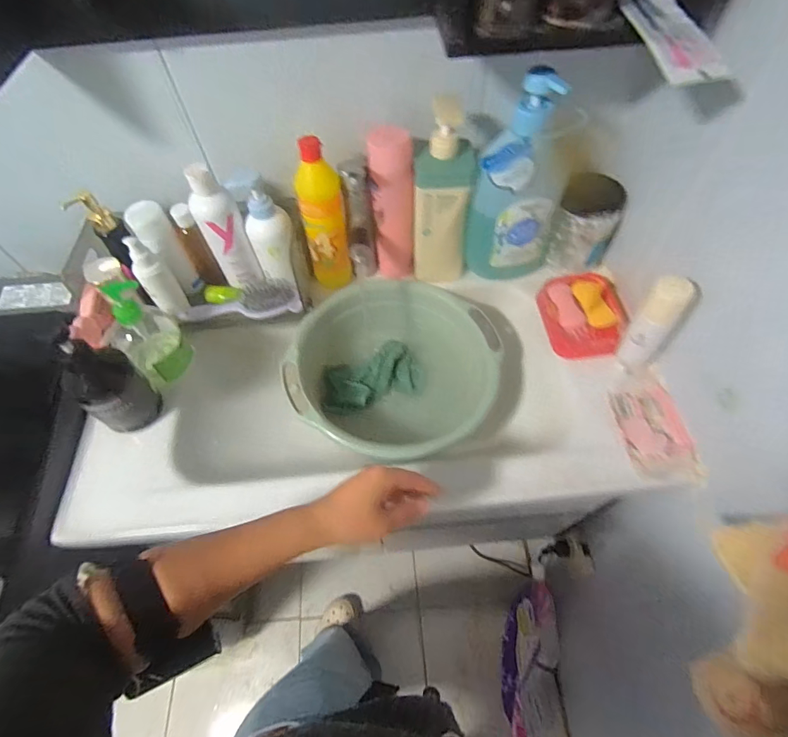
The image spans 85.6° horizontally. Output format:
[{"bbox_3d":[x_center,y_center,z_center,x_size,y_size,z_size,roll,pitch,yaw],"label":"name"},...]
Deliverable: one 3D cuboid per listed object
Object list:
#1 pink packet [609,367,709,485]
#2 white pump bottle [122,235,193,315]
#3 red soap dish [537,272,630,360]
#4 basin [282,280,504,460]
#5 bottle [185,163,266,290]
[{"bbox_3d":[0.332,0.072,0.549,0.072,0.027,0.151,-7,58,-2],"label":"pink packet"},{"bbox_3d":[-0.336,-0.127,0.603,0.039,0.122,0.035,-34,63,-18],"label":"white pump bottle"},{"bbox_3d":[0.286,-0.081,0.639,0.110,0.032,0.141,-4,58,0],"label":"red soap dish"},{"bbox_3d":[0.006,-0.002,0.658,0.292,0.107,0.289,-1,58,2],"label":"basin"},{"bbox_3d":[-0.247,-0.205,0.609,0.060,0.166,0.059,39,67,23],"label":"bottle"}]

